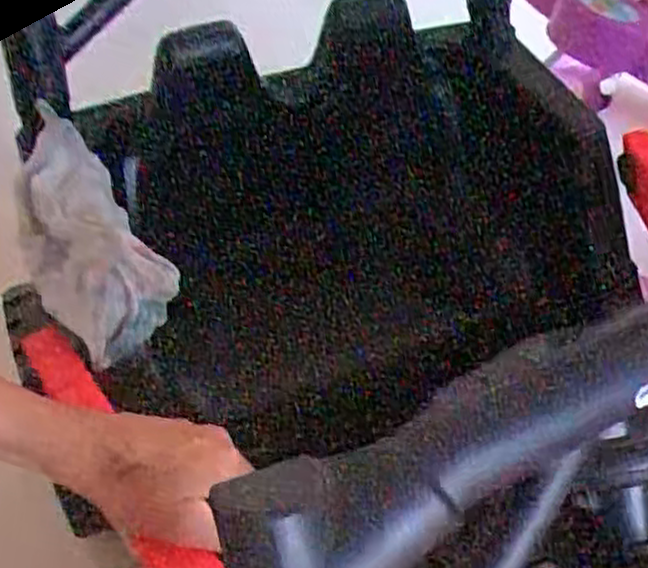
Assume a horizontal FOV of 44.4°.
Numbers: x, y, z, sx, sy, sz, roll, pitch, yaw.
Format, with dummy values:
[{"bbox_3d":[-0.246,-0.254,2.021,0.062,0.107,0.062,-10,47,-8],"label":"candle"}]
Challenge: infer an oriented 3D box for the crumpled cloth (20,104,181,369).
[{"bbox_3d":[-0.164,-0.035,0.550,0.085,0.047,0.175,-20,67,-18],"label":"crumpled cloth"}]

